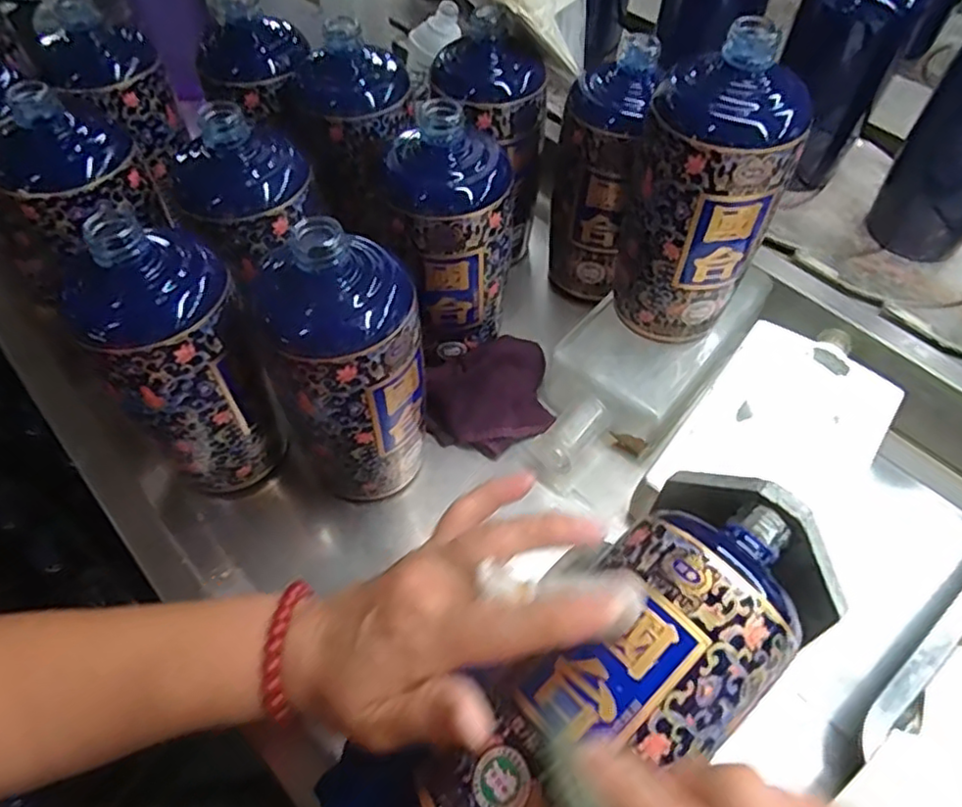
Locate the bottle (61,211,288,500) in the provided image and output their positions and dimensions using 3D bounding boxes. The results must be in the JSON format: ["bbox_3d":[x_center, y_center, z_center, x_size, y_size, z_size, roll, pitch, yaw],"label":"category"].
[{"bbox_3d":[-0.166,-0.021,0.370,0.079,0.174,0.068,-31,60,-17],"label":"bottle"}]

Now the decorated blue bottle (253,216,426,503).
[{"bbox_3d":[-0.072,-0.014,0.365,0.081,0.174,0.064,-17,57,-8],"label":"decorated blue bottle"}]

